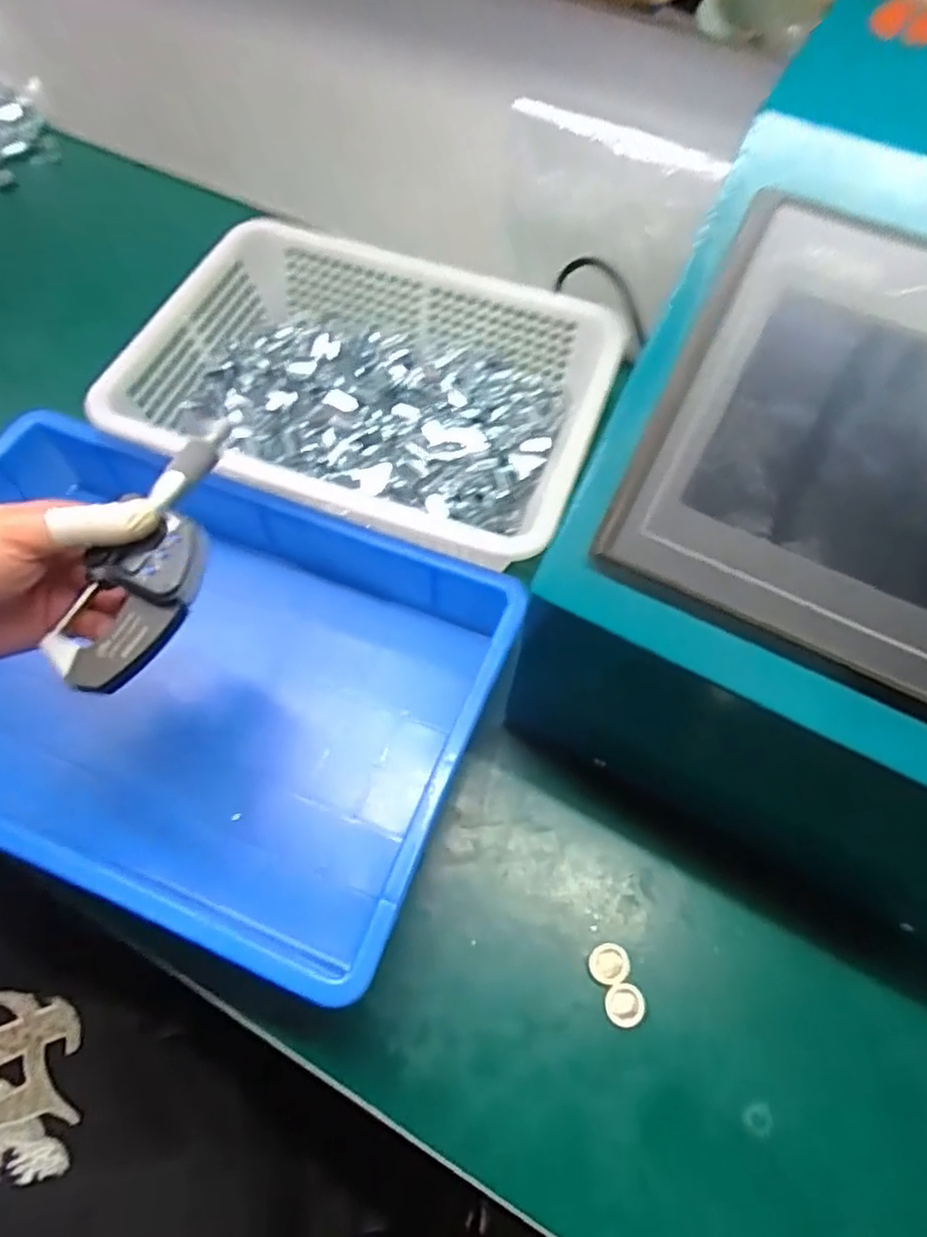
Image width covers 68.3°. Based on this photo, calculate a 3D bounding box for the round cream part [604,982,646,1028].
[{"bbox_3d":[0.086,0.207,0.367,0.020,0.008,0.020,0,63,-1],"label":"round cream part"}]

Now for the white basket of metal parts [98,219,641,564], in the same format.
[{"bbox_3d":[-0.068,-0.164,0.504,0.310,0.076,0.235,20,64,9],"label":"white basket of metal parts"}]

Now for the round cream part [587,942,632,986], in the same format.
[{"bbox_3d":[0.080,0.191,0.377,0.022,0.008,0.020,0,63,-1],"label":"round cream part"}]

